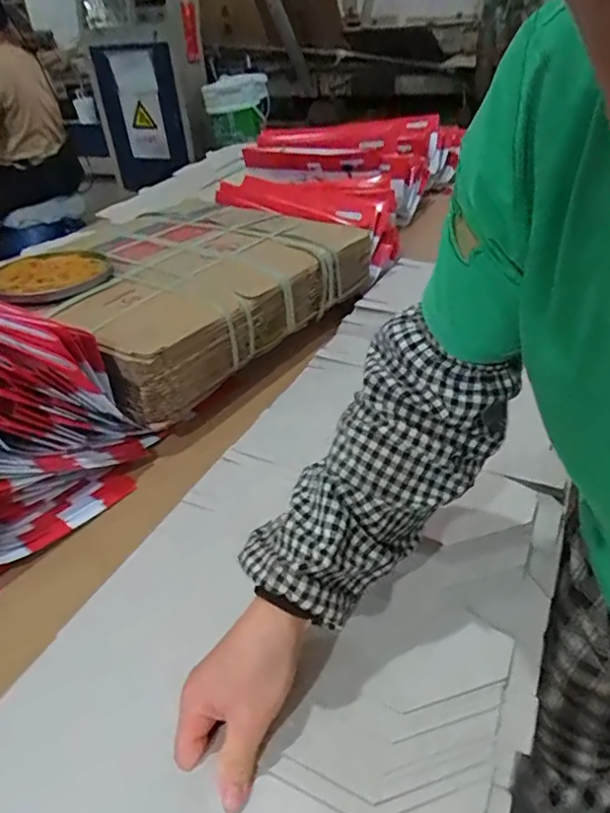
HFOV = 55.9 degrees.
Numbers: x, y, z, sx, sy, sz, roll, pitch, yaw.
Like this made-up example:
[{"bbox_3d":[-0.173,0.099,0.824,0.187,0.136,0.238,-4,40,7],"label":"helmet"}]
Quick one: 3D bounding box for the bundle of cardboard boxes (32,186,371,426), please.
[{"bbox_3d":[-0.181,-0.196,0.899,0.371,0.108,0.501,20,41,31],"label":"bundle of cardboard boxes"}]

